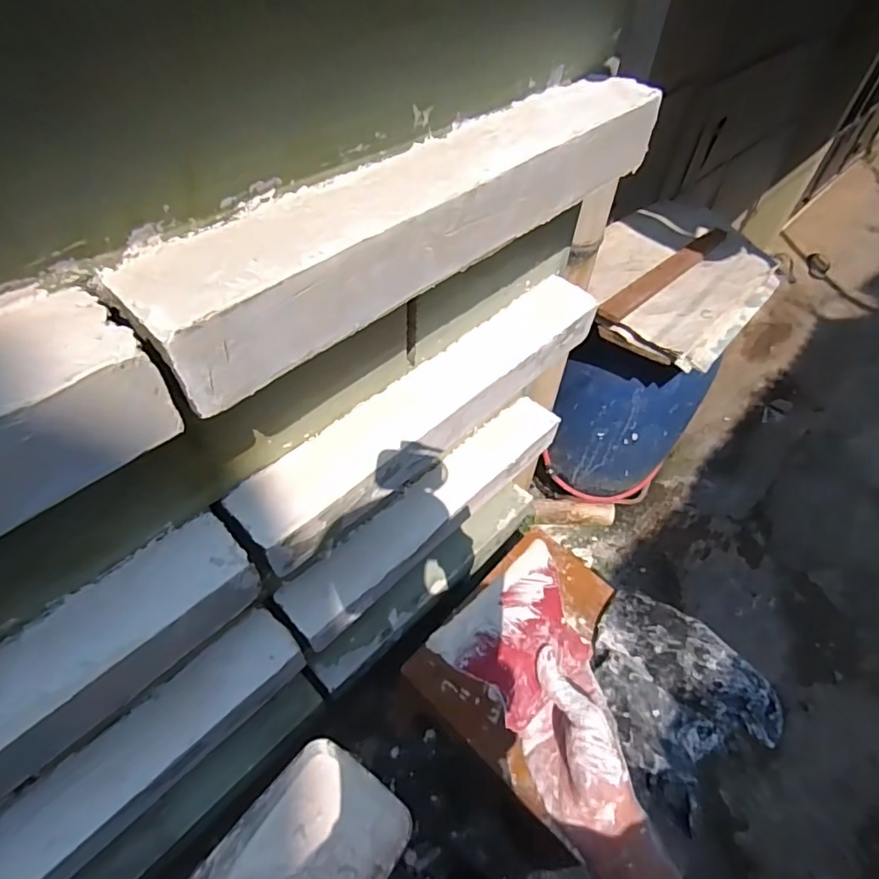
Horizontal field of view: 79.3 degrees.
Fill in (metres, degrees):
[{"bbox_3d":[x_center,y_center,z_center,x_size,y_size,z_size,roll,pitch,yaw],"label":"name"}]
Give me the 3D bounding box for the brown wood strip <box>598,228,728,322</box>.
[{"bbox_3d":[0.564,-0.418,1.287,0.538,0.019,0.062,-36,60,-28],"label":"brown wood strip"}]

